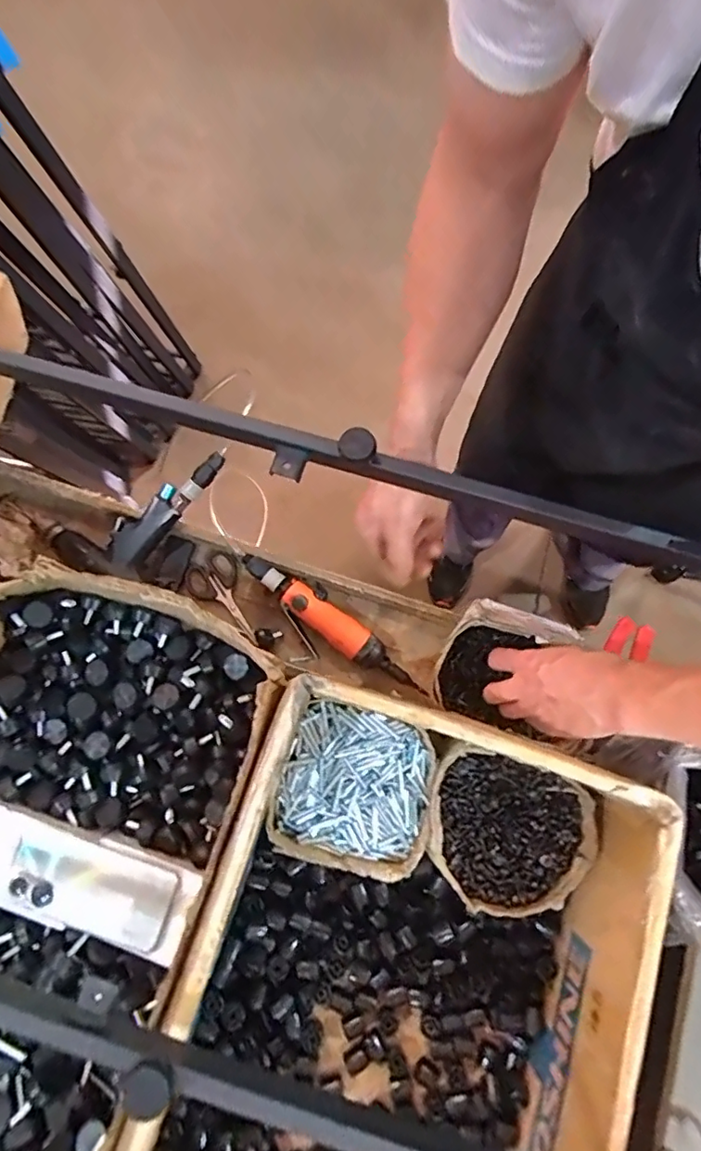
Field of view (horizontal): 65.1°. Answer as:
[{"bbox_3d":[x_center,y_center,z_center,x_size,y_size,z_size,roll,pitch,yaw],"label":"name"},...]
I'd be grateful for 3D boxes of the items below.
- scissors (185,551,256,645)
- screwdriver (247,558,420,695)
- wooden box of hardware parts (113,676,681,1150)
[{"bbox_3d":[-0.160,0.033,0.713,0.067,0.015,0.126,-31,80,-7],"label":"scissors"},{"bbox_3d":[-0.025,0.055,0.688,0.262,0.040,0.052,38,80,7],"label":"screwdriver"},{"bbox_3d":[0.024,0.398,0.492,0.355,0.169,0.533,18,78,3],"label":"wooden box of hardware parts"}]

